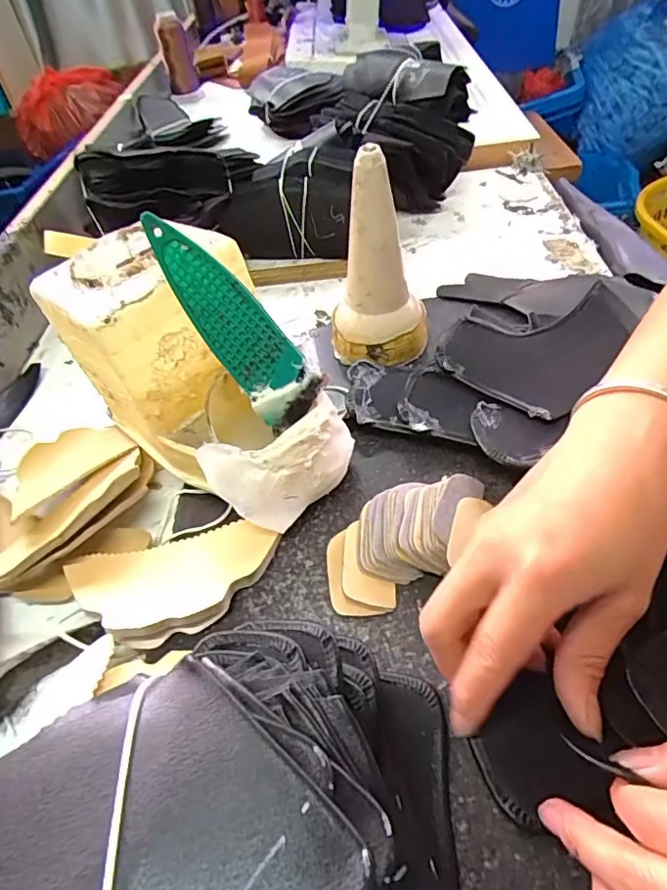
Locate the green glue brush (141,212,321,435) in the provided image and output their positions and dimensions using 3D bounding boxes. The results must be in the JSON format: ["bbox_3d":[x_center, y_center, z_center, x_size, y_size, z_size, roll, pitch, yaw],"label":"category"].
[{"bbox_3d":[-0.057,-0.067,0.300,0.040,0.128,0.006,-35,13,17],"label":"green glue brush"}]

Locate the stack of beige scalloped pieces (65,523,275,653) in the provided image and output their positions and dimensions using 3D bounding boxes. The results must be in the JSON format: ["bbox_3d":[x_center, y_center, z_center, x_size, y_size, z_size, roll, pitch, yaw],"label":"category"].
[{"bbox_3d":[-0.092,0.075,0.298,0.119,0.014,0.060,-10,47,-1],"label":"stack of beige scalloped pieces"}]

